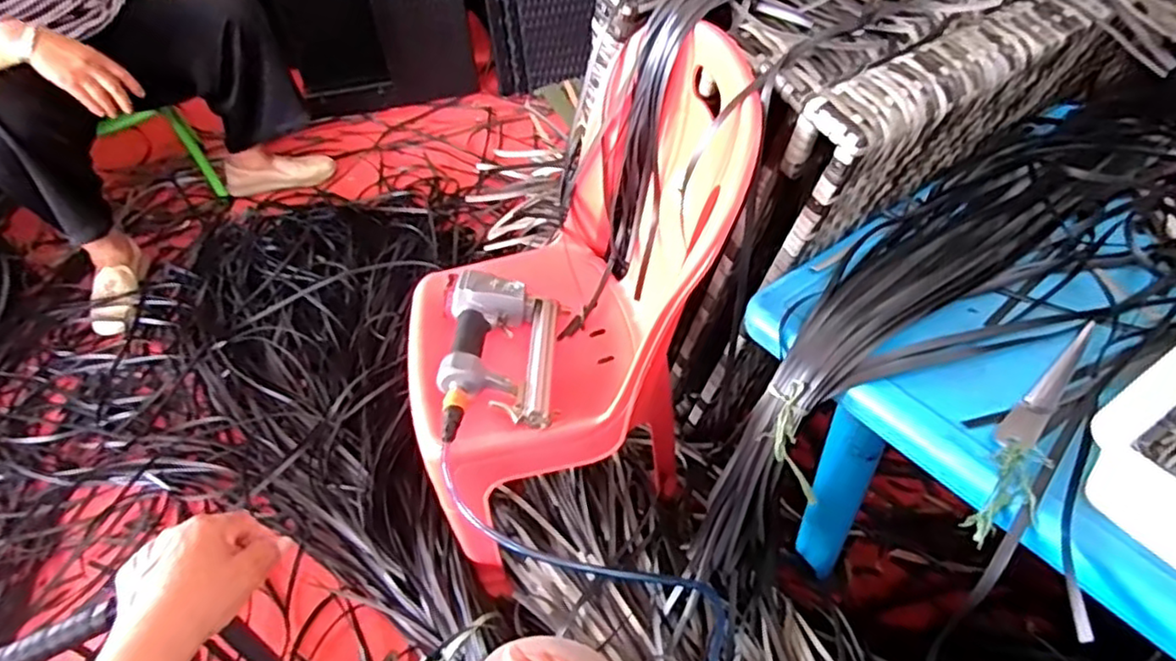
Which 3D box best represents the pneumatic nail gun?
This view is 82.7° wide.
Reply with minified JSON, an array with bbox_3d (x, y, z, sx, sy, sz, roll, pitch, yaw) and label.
[{"bbox_3d":[-0.105,0.019,0.819,0.139,0.052,0.269,-6,47,-1],"label":"pneumatic nail gun"}]

